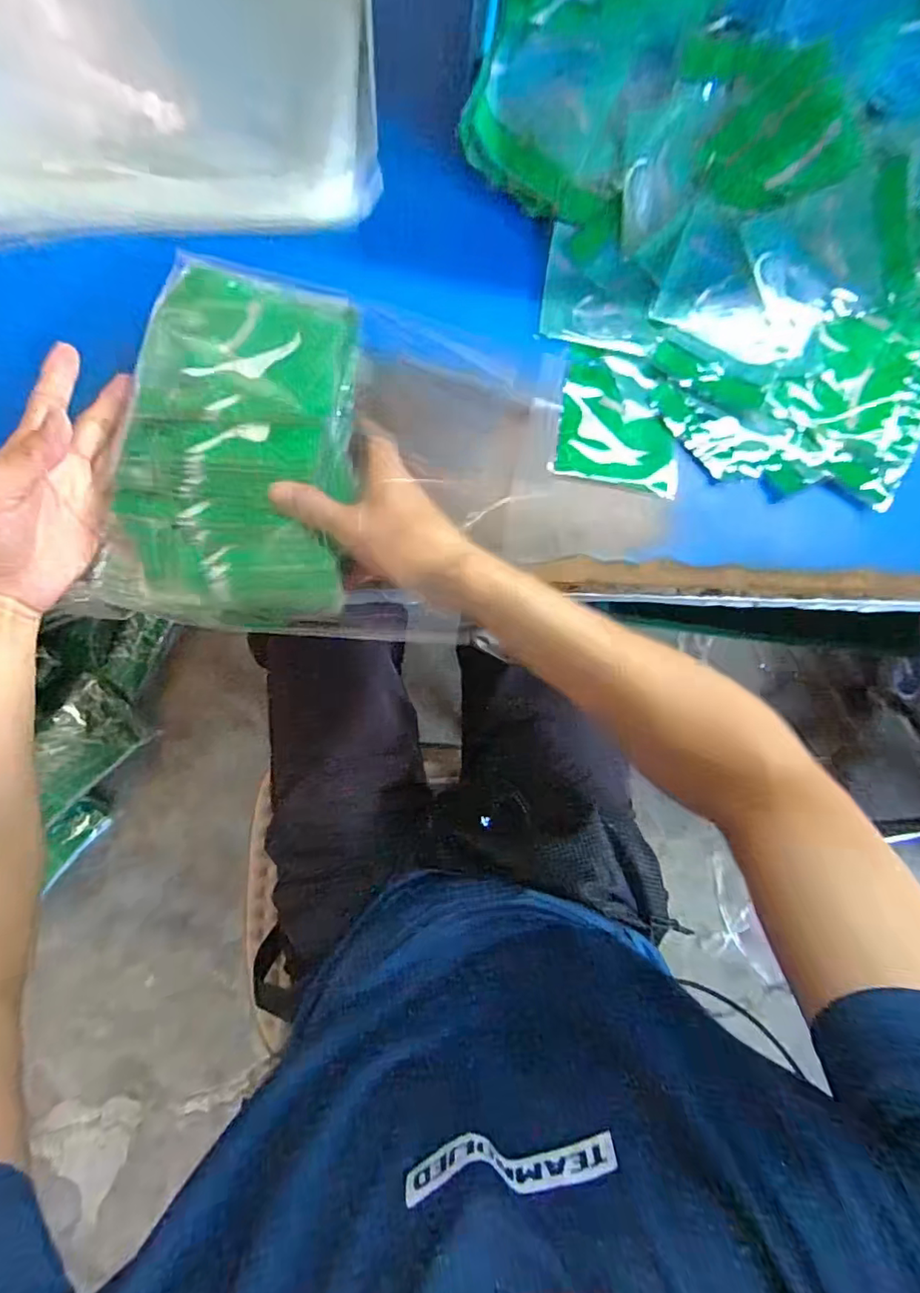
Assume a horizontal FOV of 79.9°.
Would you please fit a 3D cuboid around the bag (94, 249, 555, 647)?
[{"bbox_3d":[-0.083,-0.138,0.413,0.306,0.061,0.274,11,83,-4],"label":"bag"}]

